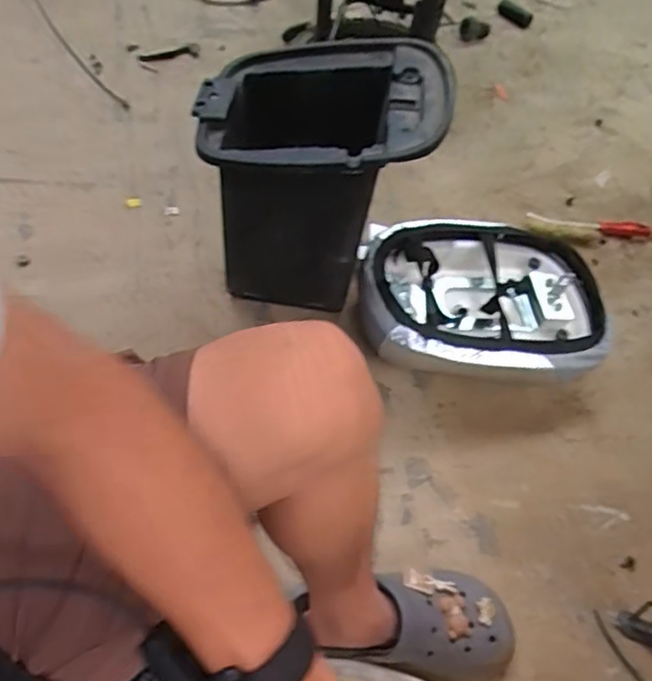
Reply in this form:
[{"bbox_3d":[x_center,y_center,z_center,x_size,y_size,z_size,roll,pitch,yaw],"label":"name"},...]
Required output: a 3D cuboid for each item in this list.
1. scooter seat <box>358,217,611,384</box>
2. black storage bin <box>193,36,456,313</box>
[{"bbox_3d":[0.223,-0.052,0.899,0.340,0.127,0.253,0,56,-5],"label":"scooter seat"},{"bbox_3d":[-0.011,-0.226,0.813,0.283,0.270,0.225,4,56,-3],"label":"black storage bin"}]

